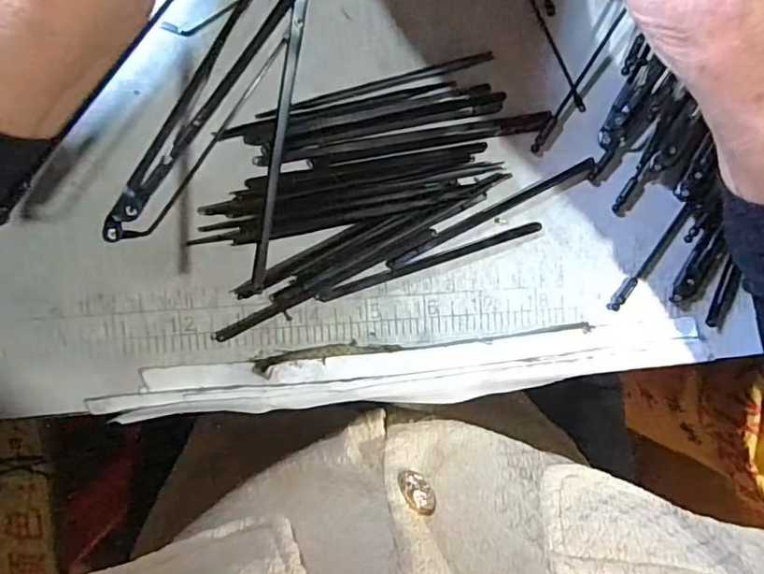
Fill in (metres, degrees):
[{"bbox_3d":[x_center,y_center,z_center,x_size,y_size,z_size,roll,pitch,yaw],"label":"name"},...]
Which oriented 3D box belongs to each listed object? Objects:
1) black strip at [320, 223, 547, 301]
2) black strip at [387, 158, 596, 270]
[{"bbox_3d":[0.021,-0.011,0.249,0.100,0.004,0.005,-18,97,-7],"label":"black strip"},{"bbox_3d":[0.047,-0.033,0.254,0.099,0.005,0.007,-27,99,-6],"label":"black strip"}]

